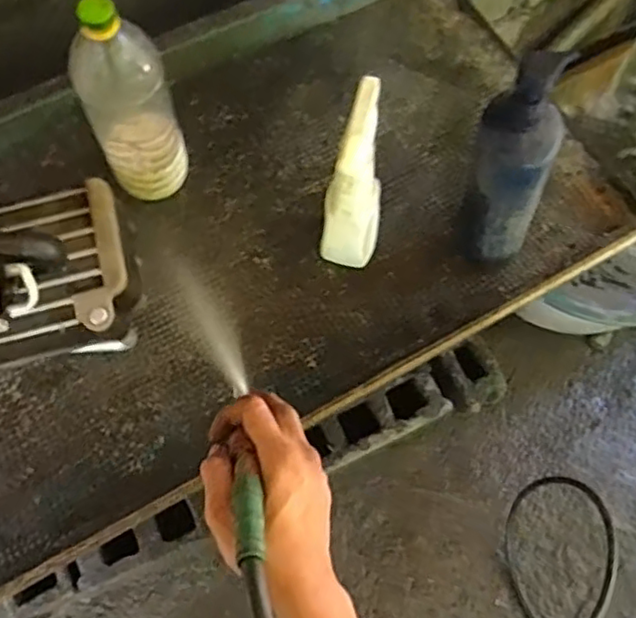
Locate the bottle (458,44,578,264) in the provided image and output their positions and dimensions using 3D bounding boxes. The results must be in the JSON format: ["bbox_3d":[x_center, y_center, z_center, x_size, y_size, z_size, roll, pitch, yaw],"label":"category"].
[{"bbox_3d":[0.193,-0.134,0.662,0.081,0.264,0.073,17,68,7],"label":"bottle"}]

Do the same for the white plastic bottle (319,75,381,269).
[{"bbox_3d":[0.039,-0.129,0.687,0.059,0.217,0.085,11,67,4],"label":"white plastic bottle"}]

